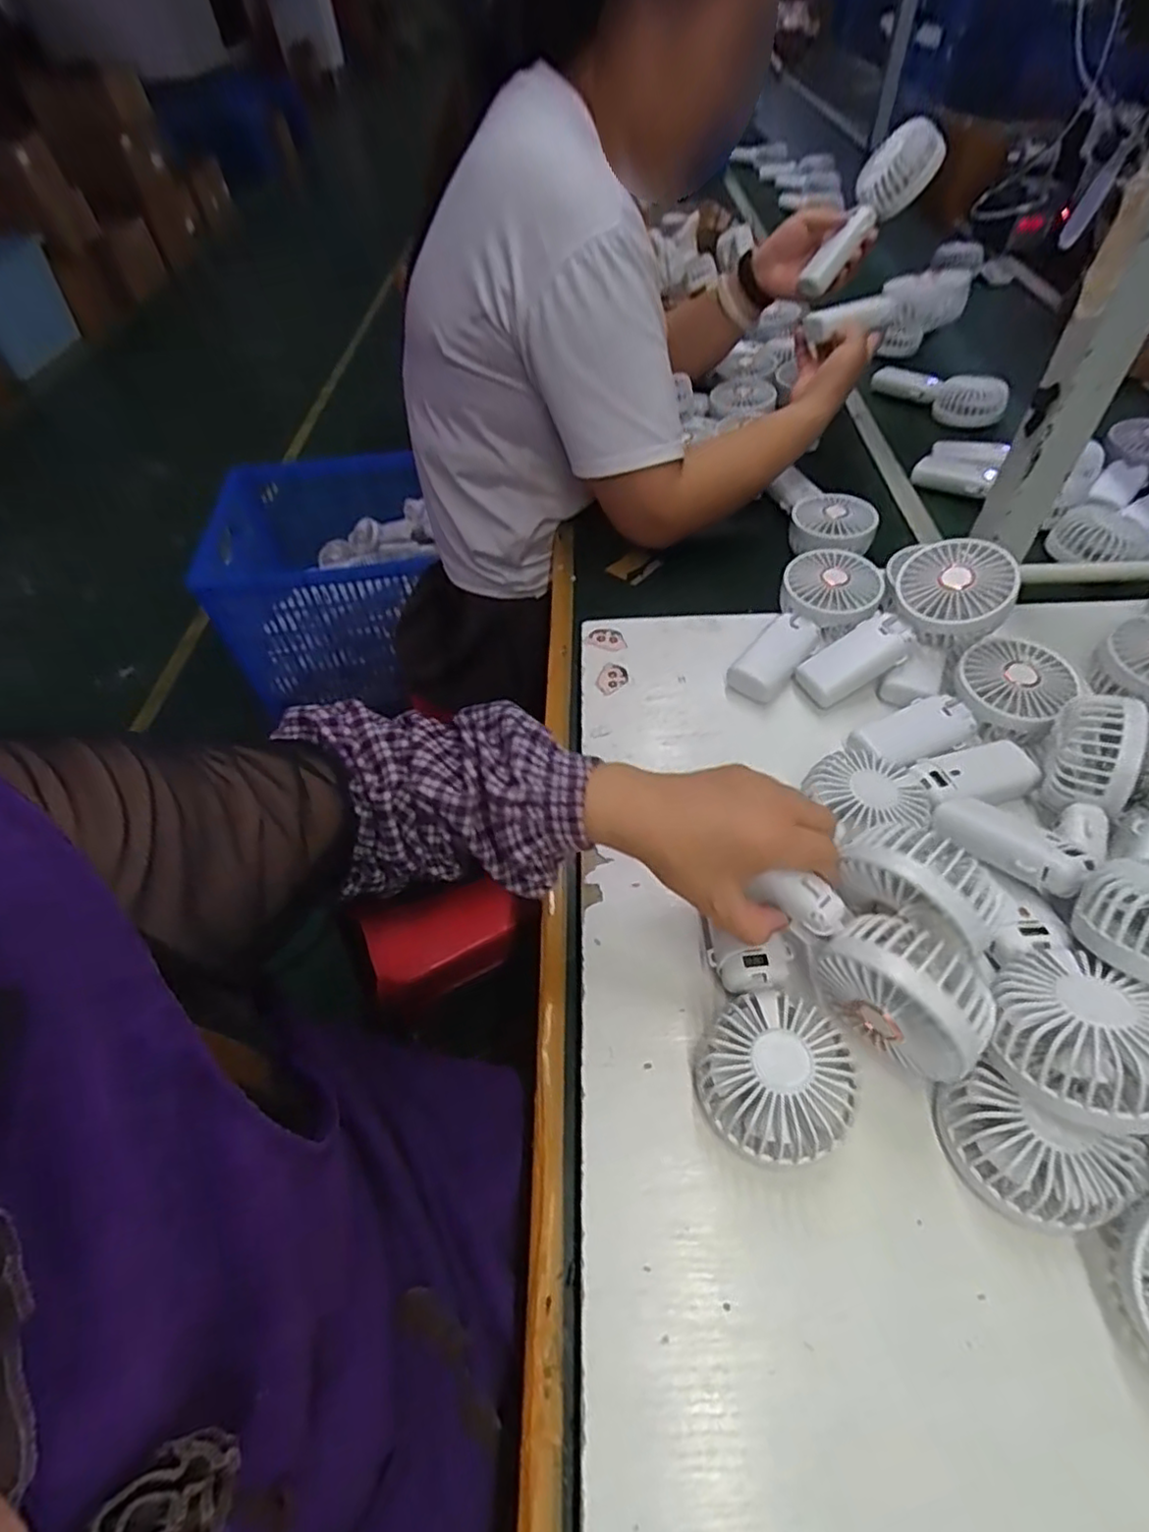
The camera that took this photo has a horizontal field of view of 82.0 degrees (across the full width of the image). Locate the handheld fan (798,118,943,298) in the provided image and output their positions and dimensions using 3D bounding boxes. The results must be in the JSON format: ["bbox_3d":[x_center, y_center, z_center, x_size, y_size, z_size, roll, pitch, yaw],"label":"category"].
[{"bbox_3d":[0.334,-0.636,0.761,0.044,0.173,0.064,13,42,-38],"label":"handheld fan"}]

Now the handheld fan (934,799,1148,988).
[{"bbox_3d":[0.290,0.064,0.383,0.071,0.041,0.188,-16,25,-12],"label":"handheld fan"}]

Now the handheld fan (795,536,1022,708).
[{"bbox_3d":[0.274,-0.113,0.556,0.179,0.052,0.081,-34,55,8],"label":"handheld fan"}]

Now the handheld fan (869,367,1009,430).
[{"bbox_3d":[0.525,-0.540,0.946,0.080,0.041,0.185,-30,56,-19],"label":"handheld fan"}]

